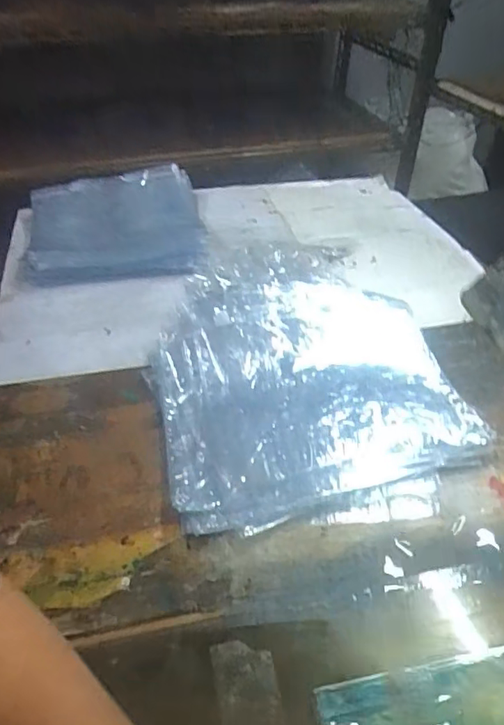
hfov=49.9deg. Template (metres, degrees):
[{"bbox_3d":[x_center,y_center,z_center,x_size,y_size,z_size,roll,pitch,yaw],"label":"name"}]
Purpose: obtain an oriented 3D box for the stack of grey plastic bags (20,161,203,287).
[{"bbox_3d":[-0.219,-0.221,0.854,0.264,0.045,0.281,-7,44,-9],"label":"stack of grey plastic bags"}]

